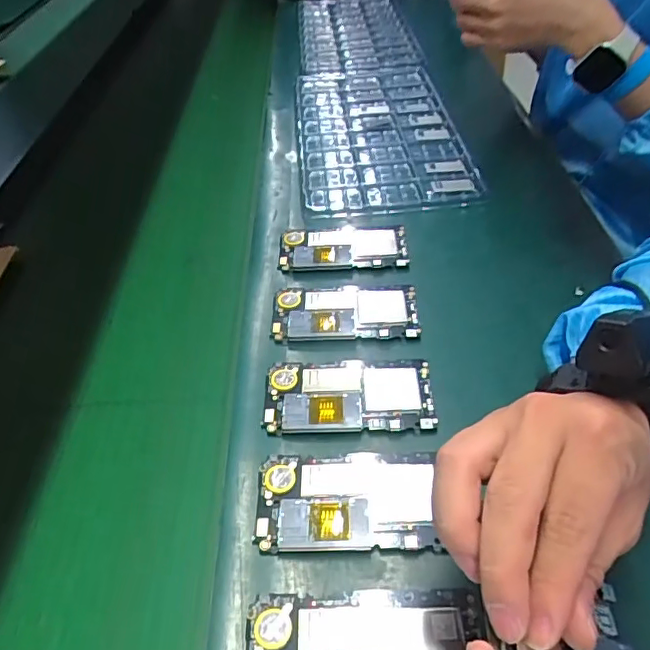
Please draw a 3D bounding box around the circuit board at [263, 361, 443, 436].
[{"bbox_3d":[0.018,0.054,0.422,0.123,0.011,0.065,-2,44,6],"label":"circuit board"}]

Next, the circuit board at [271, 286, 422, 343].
[{"bbox_3d":[0.017,-0.011,0.492,0.125,0.015,0.064,-2,44,4],"label":"circuit board"}]

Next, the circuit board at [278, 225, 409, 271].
[{"bbox_3d":[0.018,-0.080,0.558,0.125,0.005,0.065,-4,43,4],"label":"circuit board"}]

